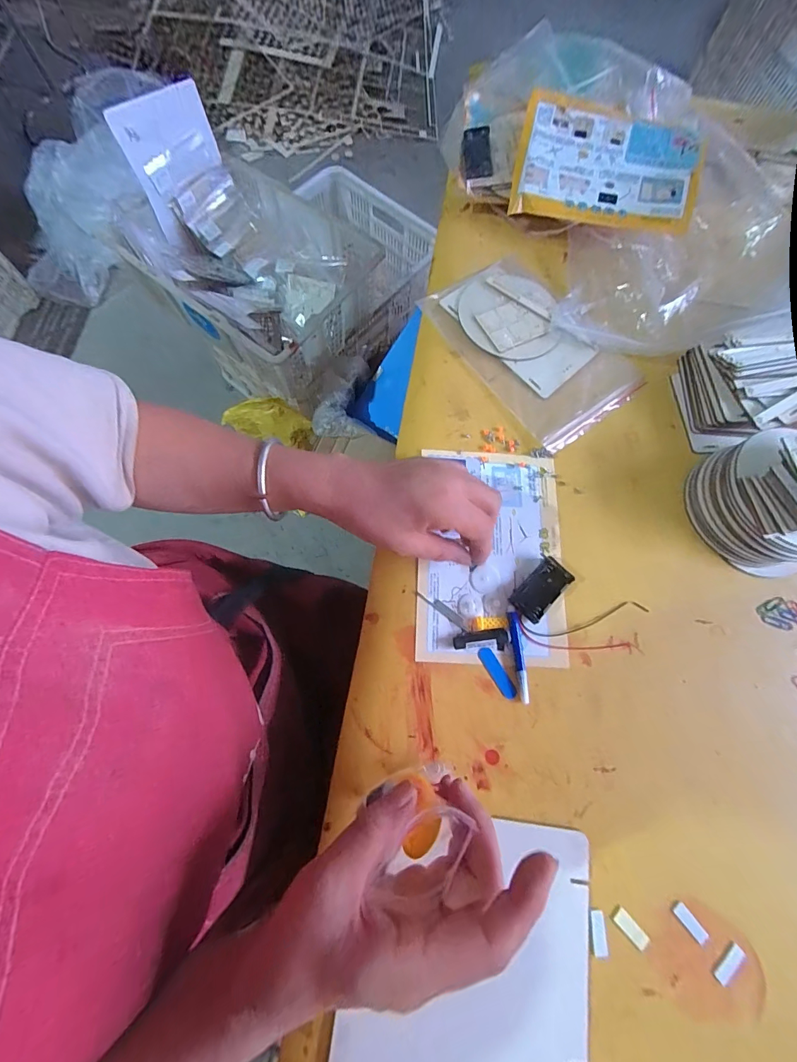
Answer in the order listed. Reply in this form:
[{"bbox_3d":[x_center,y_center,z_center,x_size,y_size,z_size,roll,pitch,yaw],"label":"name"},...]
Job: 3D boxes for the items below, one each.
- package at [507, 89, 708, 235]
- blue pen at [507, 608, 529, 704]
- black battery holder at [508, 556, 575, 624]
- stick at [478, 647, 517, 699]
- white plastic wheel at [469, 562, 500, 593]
[{"bbox_3d":[0.243,-0.425,0.458,0.203,0.018,0.143,14,89,3],"label":"package"},{"bbox_3d":[0.106,0.109,0.348,0.008,0.005,0.081,-4,74,-3],"label":"blue pen"},{"bbox_3d":[0.133,0.054,0.362,0.058,0.012,0.032,-42,80,-12],"label":"black battery holder"},{"bbox_3d":[0.087,0.125,0.344,0.013,0.004,0.047,-32,78,-10],"label":"stick"},{"bbox_3d":[0.081,0.045,0.368,0.028,0.004,0.025,-21,76,-8],"label":"white plastic wheel"}]

